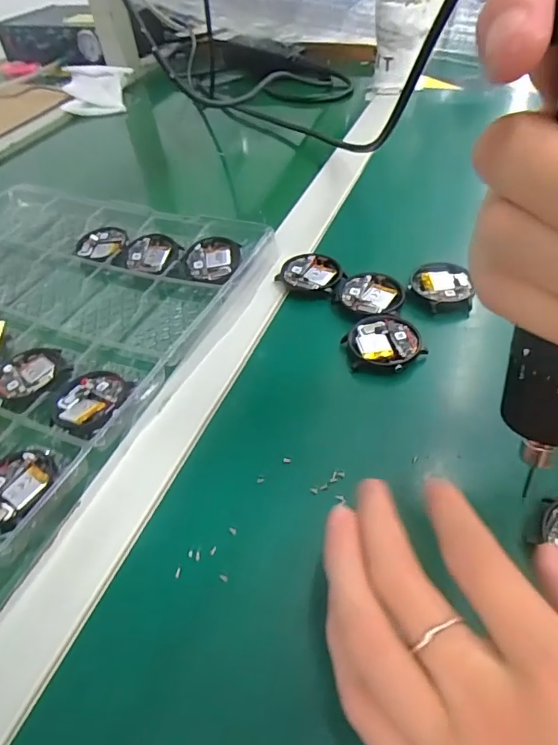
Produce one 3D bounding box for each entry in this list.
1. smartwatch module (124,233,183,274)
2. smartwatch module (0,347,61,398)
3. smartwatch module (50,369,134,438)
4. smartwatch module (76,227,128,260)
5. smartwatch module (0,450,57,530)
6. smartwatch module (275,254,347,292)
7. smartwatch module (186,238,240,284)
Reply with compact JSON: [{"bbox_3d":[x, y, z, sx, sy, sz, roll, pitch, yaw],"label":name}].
[{"bbox_3d":[-0.102,-0.096,0.386,0.050,0.013,0.038,9,49,15],"label":"smartwatch module"},{"bbox_3d":[-0.167,0.001,0.315,0.038,0.007,0.043,-10,47,-3],"label":"smartwatch module"},{"bbox_3d":[-0.115,0.017,0.287,0.043,0.011,0.045,12,50,17],"label":"smartwatch module"},{"bbox_3d":[-0.153,-0.111,0.411,0.043,0.009,0.044,-3,47,4],"label":"smartwatch module"},{"bbox_3d":[-0.140,0.062,0.252,0.040,0.009,0.043,11,50,16],"label":"smartwatch module"},{"bbox_3d":[0.024,-0.073,0.354,0.046,0.006,0.040,15,51,20],"label":"smartwatch module"},{"bbox_3d":[-0.051,-0.085,0.367,0.042,0.016,0.045,-6,47,1],"label":"smartwatch module"}]

